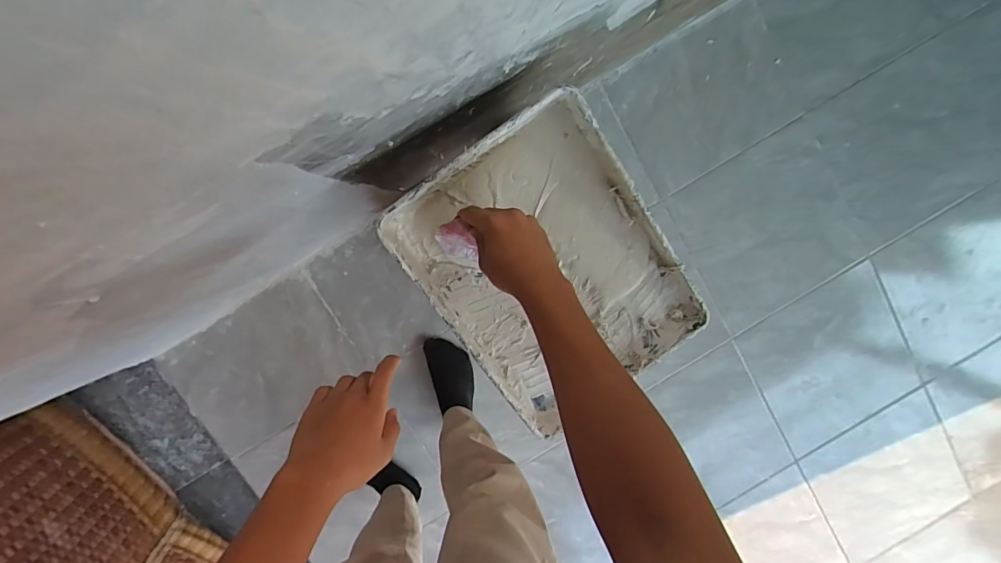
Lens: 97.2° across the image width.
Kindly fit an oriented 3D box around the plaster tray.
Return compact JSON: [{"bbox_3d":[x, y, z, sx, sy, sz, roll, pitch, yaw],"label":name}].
[{"bbox_3d":[0.063,-0.010,0.555,0.273,0.069,0.350,-37,100,0],"label":"plaster tray"}]

